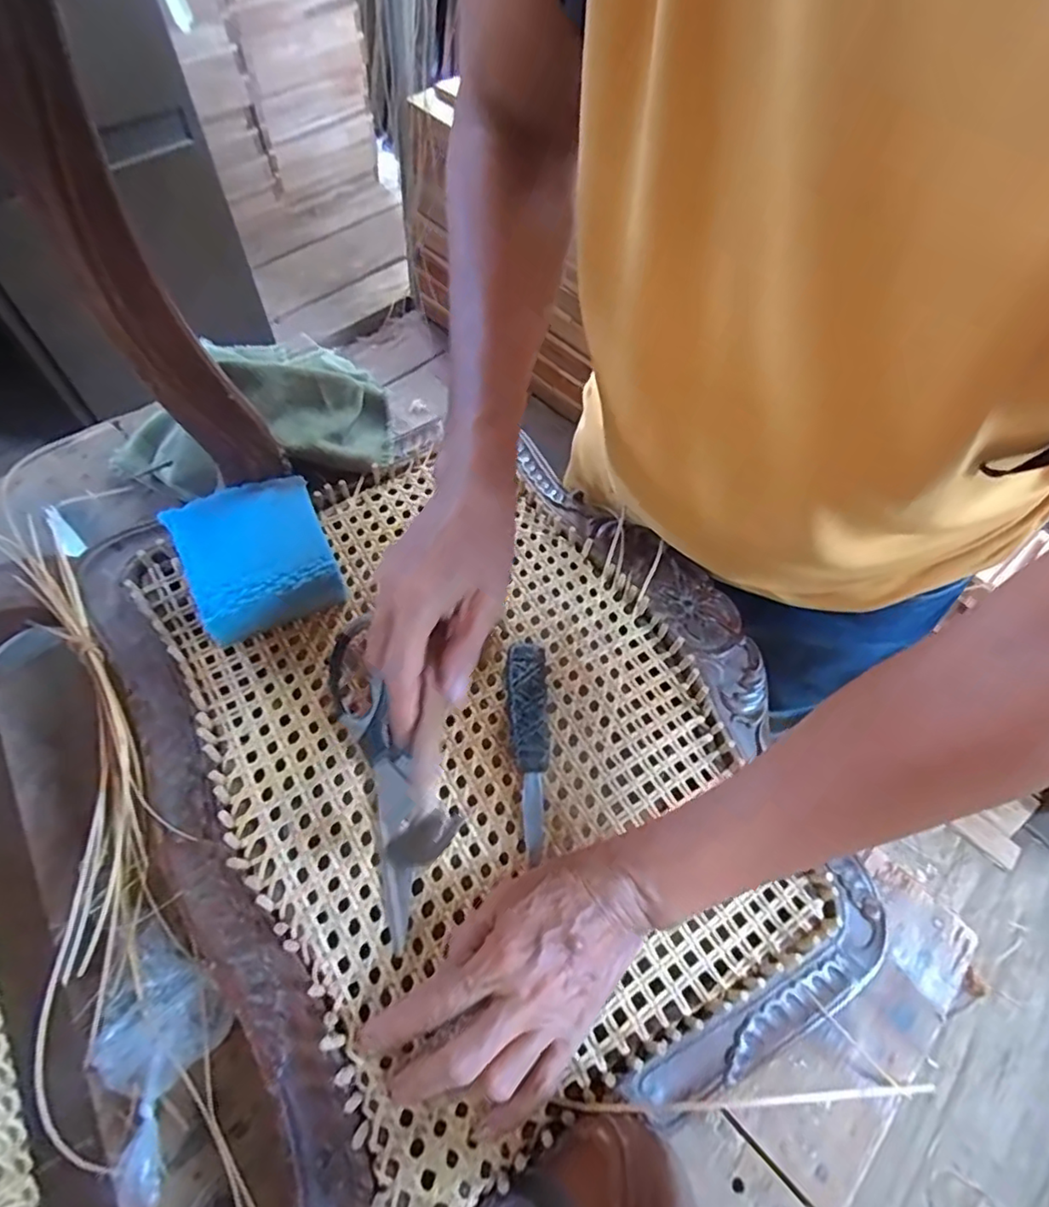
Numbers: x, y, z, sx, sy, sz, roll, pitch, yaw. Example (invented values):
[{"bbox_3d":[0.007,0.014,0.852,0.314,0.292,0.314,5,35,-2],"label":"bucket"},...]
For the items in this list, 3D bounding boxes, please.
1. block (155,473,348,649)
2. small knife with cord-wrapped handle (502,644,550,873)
[{"bbox_3d":[-0.185,-0.031,0.424,0.093,0.058,0.096,-27,66,-18],"label":"block"},{"bbox_3d":[0.002,0.093,0.410,0.029,0.019,0.145,0,61,-4],"label":"small knife with cord-wrapped handle"}]

